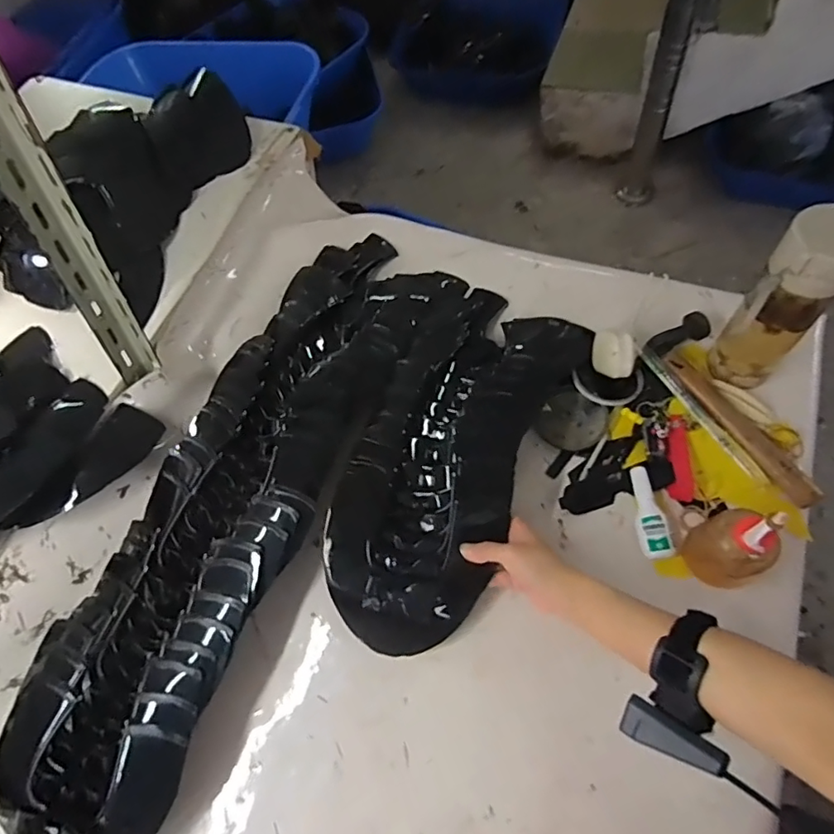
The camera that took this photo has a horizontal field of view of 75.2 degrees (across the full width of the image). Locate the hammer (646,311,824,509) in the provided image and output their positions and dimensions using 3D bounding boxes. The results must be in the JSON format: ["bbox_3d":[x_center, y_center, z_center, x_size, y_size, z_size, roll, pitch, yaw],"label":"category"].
[{"bbox_3d":[0.364,-0.014,0.611,0.081,0.021,0.240,-29,63,-8],"label":"hammer"}]

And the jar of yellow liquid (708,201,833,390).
[{"bbox_3d":[0.365,-0.108,0.547,0.069,0.208,0.076,-44,65,-13],"label":"jar of yellow liquid"}]

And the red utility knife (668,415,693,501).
[{"bbox_3d":[0.288,0.044,0.595,0.023,0.006,0.097,6,66,4],"label":"red utility knife"}]

